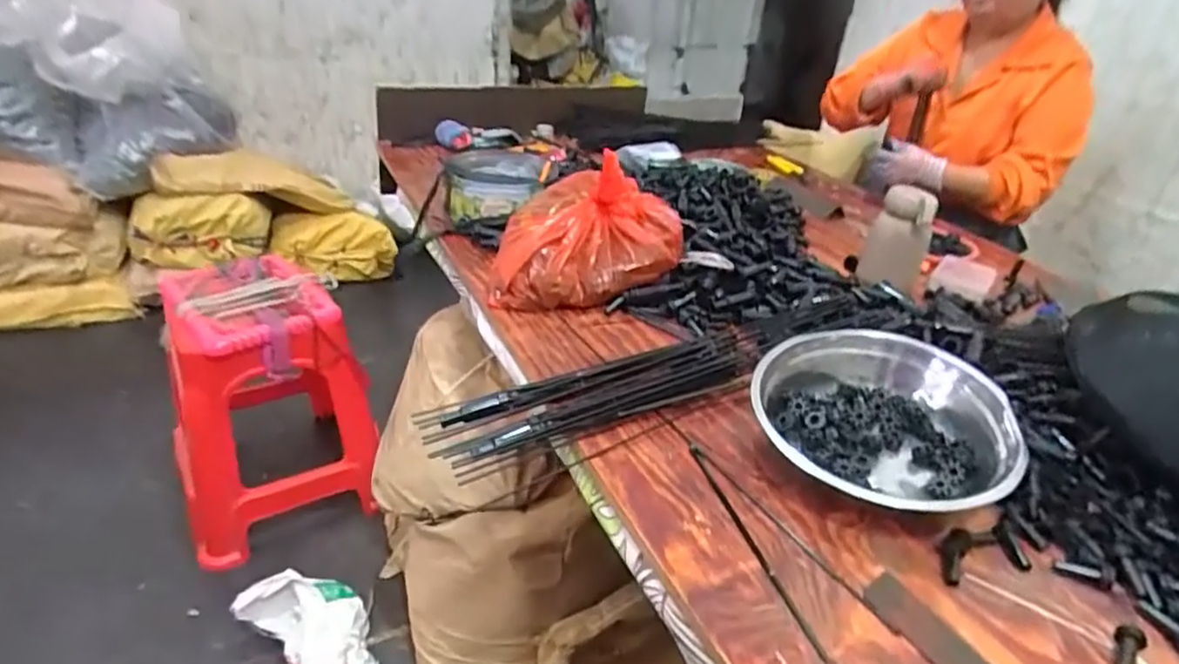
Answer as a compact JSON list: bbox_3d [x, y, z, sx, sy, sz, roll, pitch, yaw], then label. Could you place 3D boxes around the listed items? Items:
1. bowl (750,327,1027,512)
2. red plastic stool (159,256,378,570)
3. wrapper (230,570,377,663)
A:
[{"bbox_3d":[0.256,0.083,0.597,0.201,0.082,0.218,2,31,-4],"label":"bowl"},{"bbox_3d":[-0.696,0.140,1.424,0.371,0.479,0.352,-13,35,-28],"label":"red plastic stool"},{"bbox_3d":[-0.466,0.536,1.135,0.182,0.123,0.257,-20,39,-36],"label":"wrapper"}]

